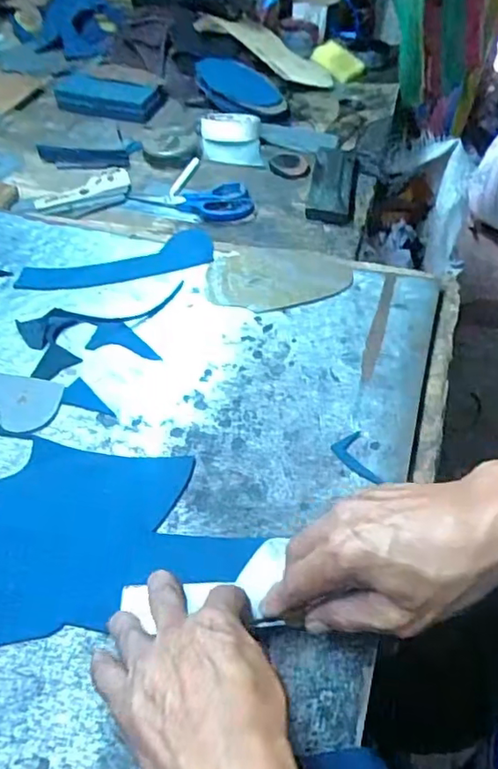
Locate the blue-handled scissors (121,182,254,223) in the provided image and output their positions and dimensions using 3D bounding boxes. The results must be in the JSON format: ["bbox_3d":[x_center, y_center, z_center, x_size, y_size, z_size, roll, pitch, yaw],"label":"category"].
[{"bbox_3d":[-0.074,-0.223,0.720,0.152,0.010,0.071,-3,50,-7],"label":"blue-handled scissors"}]

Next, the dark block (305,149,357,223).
[{"bbox_3d":[0.107,-0.262,0.753,0.055,0.014,0.173,10,50,4],"label":"dark block"}]

